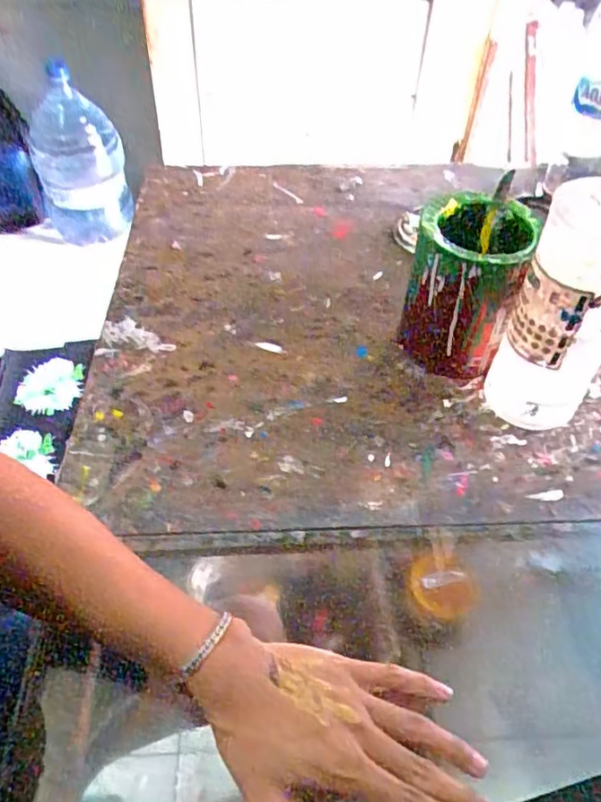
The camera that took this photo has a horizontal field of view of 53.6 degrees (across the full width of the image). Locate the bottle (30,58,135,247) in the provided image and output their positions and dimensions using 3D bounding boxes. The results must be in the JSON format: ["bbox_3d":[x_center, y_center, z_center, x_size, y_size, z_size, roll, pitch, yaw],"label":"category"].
[{"bbox_3d":[-0.645,-0.691,1.715,0.232,0.478,0.224,-24,54,-21],"label":"bottle"}]

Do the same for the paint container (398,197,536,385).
[{"bbox_3d":[0.155,-0.109,0.575,0.098,0.145,0.106,16,50,12],"label":"paint container"}]

